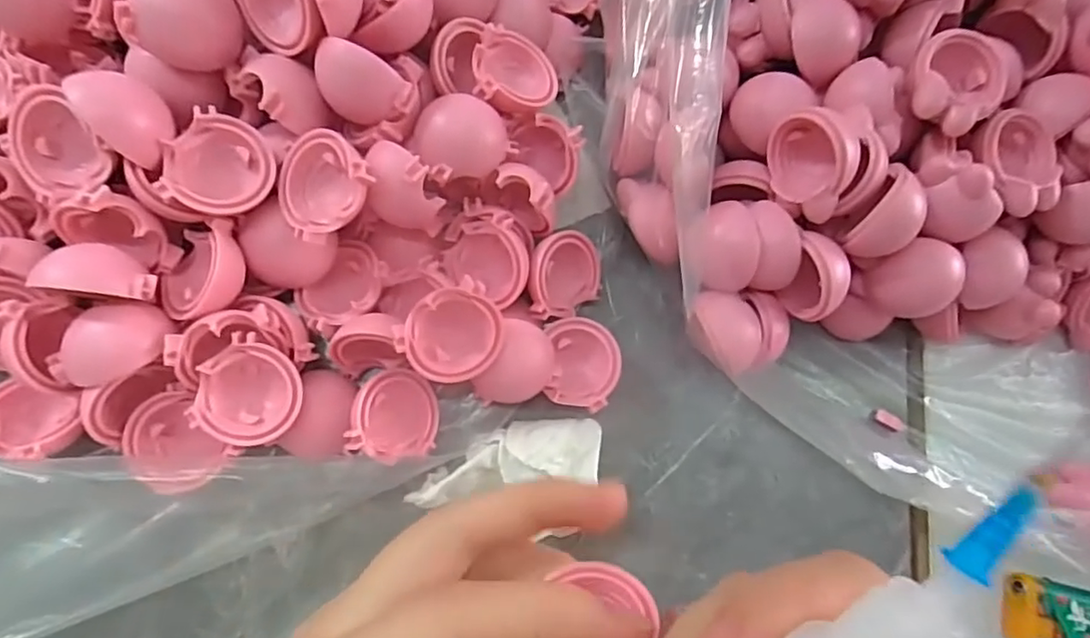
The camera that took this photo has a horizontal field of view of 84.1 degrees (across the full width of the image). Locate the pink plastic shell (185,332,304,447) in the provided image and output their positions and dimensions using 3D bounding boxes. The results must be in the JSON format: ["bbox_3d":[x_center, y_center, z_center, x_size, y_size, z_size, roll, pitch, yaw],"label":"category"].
[{"bbox_3d":[-0.087,0.022,0.181,0.028,0.015,0.029,2,80,-9],"label":"pink plastic shell"}]

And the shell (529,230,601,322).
[{"bbox_3d":[0.006,-0.016,0.206,0.029,0.011,0.027,-12,112,-27],"label":"shell"}]

